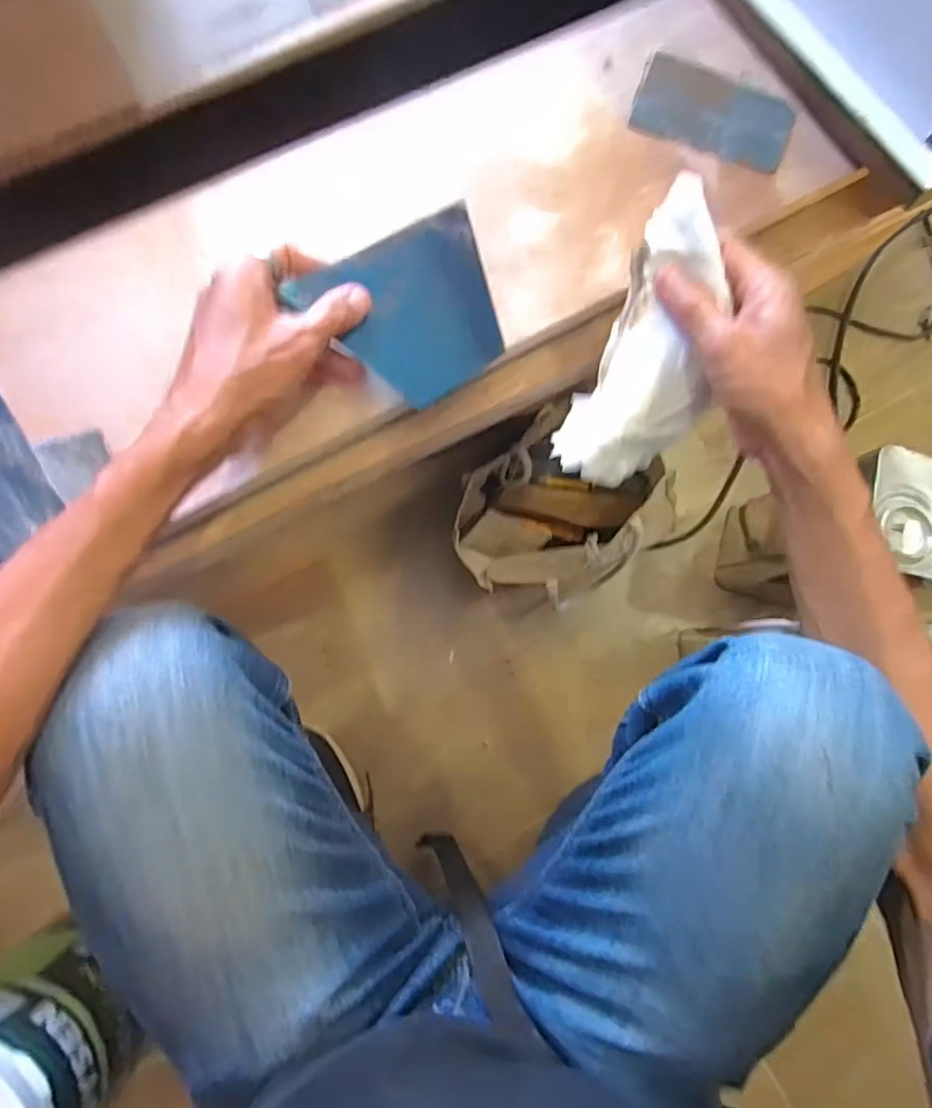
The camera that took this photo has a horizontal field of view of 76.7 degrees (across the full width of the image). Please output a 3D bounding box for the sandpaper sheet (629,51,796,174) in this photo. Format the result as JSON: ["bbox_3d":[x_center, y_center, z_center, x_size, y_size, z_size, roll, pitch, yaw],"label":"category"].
[{"bbox_3d":[0.187,-0.334,0.445,0.117,0.004,0.073,20,78,1],"label":"sandpaper sheet"}]

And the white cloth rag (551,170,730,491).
[{"bbox_3d":[0.118,-0.133,0.379,0.079,0.060,0.171,13,115,-3],"label":"white cloth rag"}]

